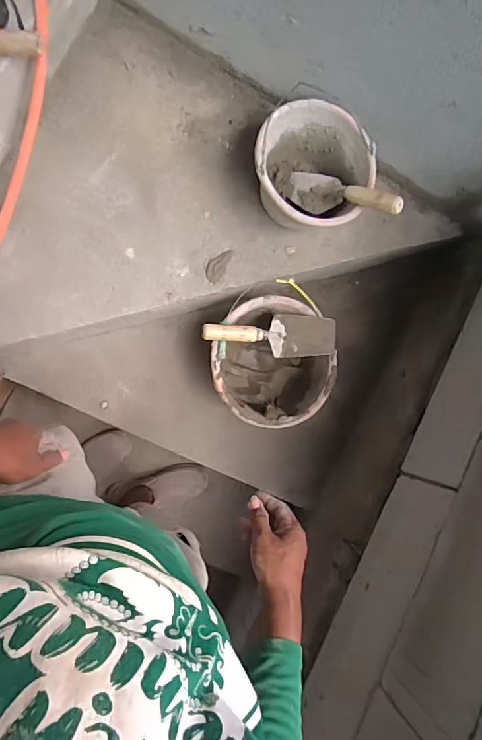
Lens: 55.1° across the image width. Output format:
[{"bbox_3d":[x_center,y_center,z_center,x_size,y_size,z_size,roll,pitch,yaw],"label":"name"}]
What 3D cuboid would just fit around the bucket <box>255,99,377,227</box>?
[{"bbox_3d":[0.133,-0.401,0.973,0.229,0.174,0.229,0,88,-10],"label":"bucket"}]

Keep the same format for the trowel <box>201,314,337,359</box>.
[{"bbox_3d":[0.069,-0.074,1.006,0.299,0.050,0.093,-3,89,-10],"label":"trowel"}]

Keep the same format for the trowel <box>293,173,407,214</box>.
[{"bbox_3d":[0.208,-0.360,0.933,0.083,0.261,0.078,-15,118,-29],"label":"trowel"}]

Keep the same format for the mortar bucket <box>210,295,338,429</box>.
[{"bbox_3d":[0.055,-0.013,1.130,0.267,0.230,0.282,0,88,-10],"label":"mortar bucket"}]

